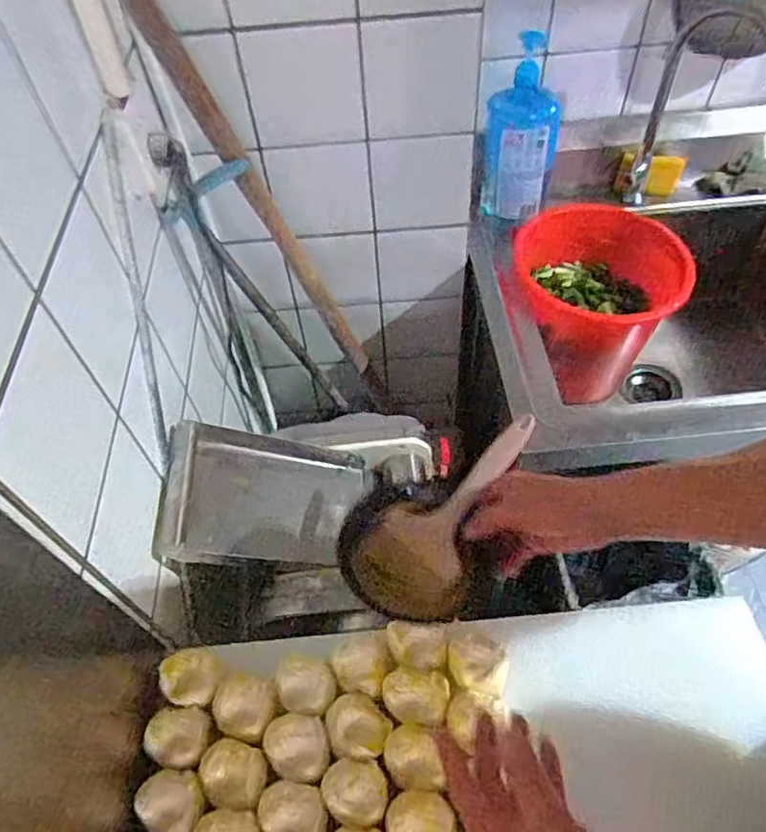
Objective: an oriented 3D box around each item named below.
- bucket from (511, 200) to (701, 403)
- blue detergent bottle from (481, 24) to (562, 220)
[{"bbox_3d":[0.369,-0.182,1.068,0.260,0.244,0.260,-2,54,2],"label":"bucket"},{"bbox_3d":[0.216,-0.429,0.962,0.108,0.247,0.064,9,55,10],"label":"blue detergent bottle"}]

